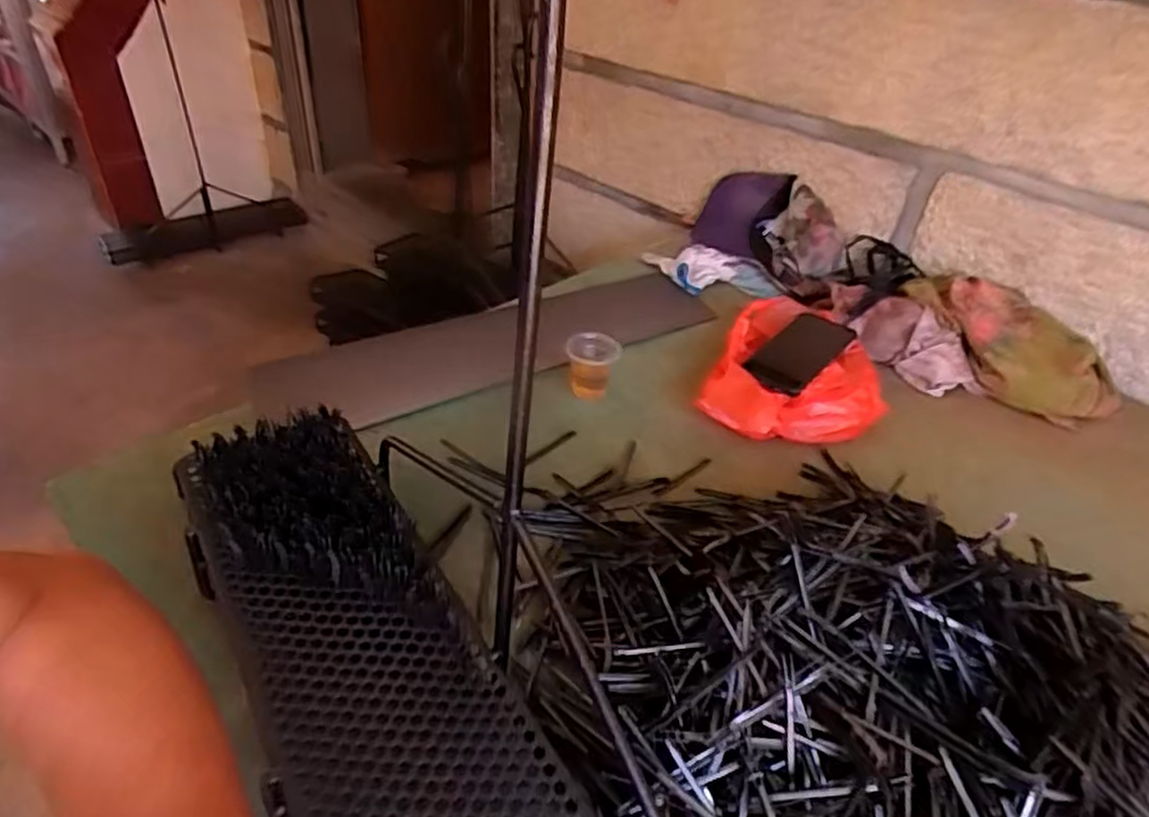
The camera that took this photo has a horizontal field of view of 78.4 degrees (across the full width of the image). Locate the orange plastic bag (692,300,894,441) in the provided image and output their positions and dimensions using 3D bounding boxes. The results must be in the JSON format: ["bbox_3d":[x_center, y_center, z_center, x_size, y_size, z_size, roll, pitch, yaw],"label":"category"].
[{"bbox_3d":[0.280,-0.047,0.873,0.197,0.069,0.252,17,39,17],"label":"orange plastic bag"}]

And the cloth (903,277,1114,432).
[{"bbox_3d":[0.566,-0.100,0.932,0.118,0.074,0.295,-14,53,-23],"label":"cloth"}]

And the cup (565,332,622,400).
[{"bbox_3d":[0.020,-0.053,0.861,0.062,0.064,0.057,3,37,-2],"label":"cup"}]

